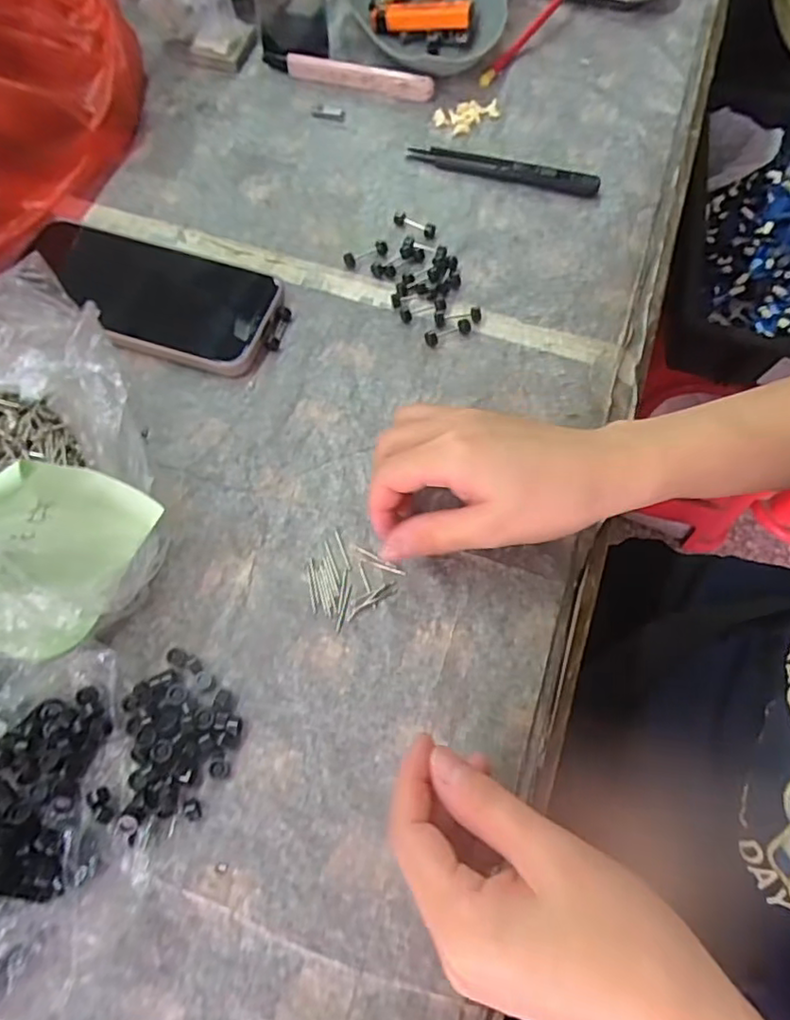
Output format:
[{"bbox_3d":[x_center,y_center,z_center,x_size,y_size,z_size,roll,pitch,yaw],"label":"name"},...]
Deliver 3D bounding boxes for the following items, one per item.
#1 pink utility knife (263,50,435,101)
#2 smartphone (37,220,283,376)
[{"bbox_3d":[-0.037,-0.342,0.486,0.137,0.015,0.012,15,65,5],"label":"pink utility knife"},{"bbox_3d":[-0.151,-0.133,0.384,0.155,0.017,0.077,16,65,6],"label":"smartphone"}]

